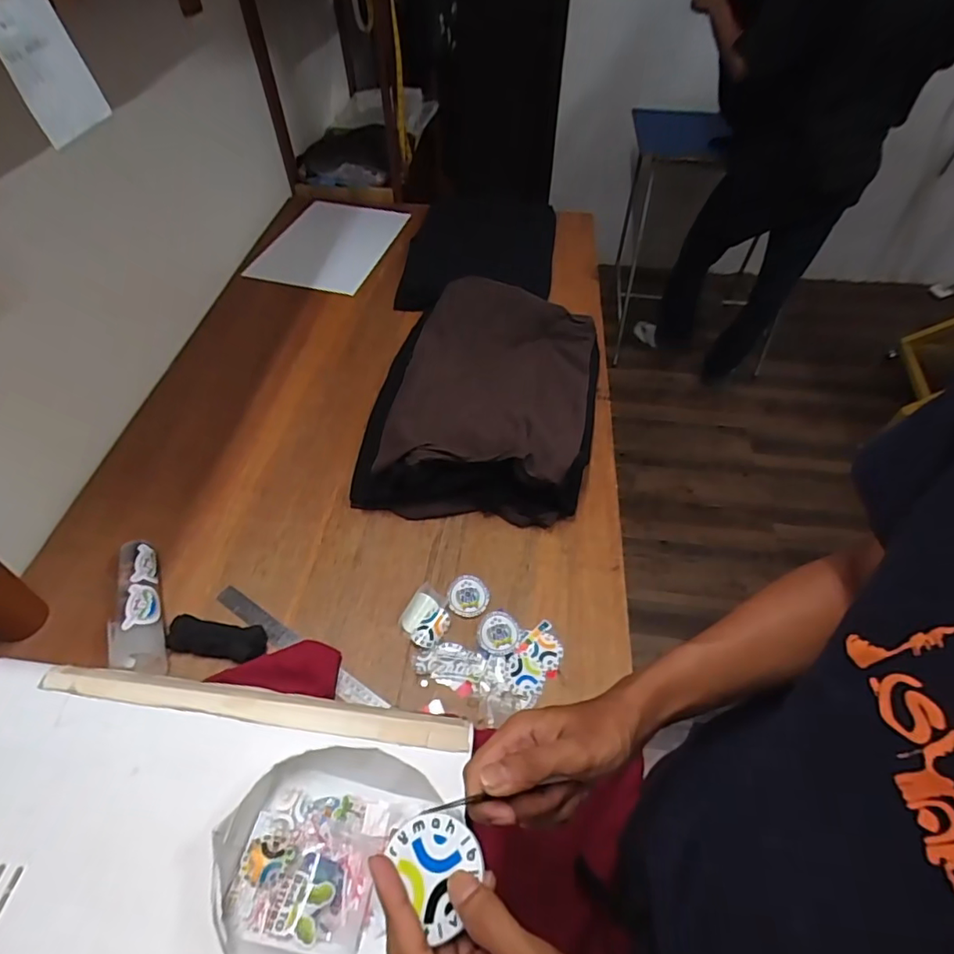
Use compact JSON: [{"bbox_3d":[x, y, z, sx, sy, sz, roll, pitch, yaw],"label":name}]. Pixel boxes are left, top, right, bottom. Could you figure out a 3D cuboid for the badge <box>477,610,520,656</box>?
[{"bbox_3d":[0.030,0.217,0.753,0.056,0.006,0.064,7,52,5],"label":"badge"}]

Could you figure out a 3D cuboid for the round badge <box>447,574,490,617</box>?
[{"bbox_3d":[-0.012,0.172,0.786,0.060,0.007,0.063,0,51,0],"label":"round badge"}]

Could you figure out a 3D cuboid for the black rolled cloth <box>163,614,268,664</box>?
[{"bbox_3d":[-0.354,0.218,0.729,0.130,0.027,0.046,9,52,6],"label":"black rolled cloth"}]

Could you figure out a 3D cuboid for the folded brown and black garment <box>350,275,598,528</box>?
[{"bbox_3d":[0.043,-0.144,0.970,0.330,0.144,0.514,12,52,9],"label":"folded brown and black garment"}]

